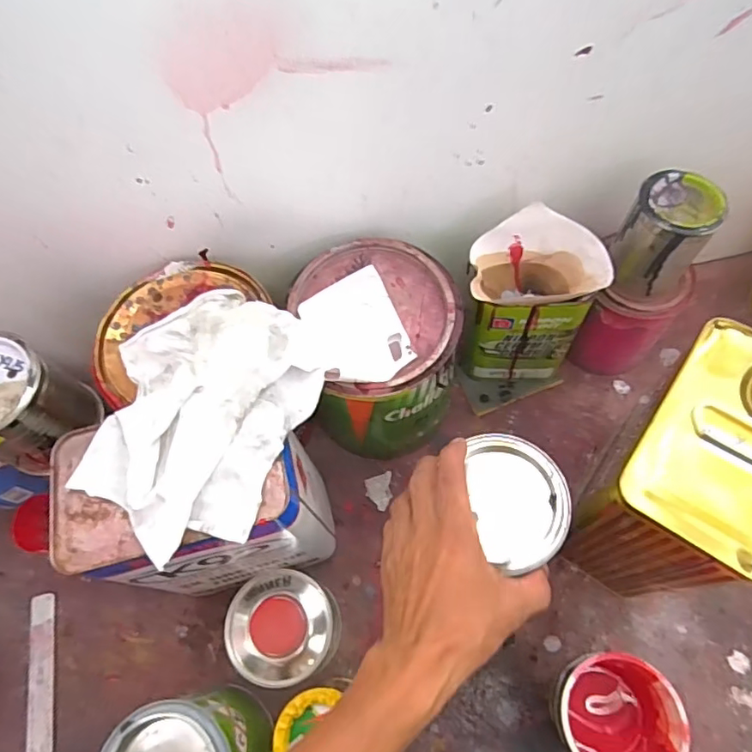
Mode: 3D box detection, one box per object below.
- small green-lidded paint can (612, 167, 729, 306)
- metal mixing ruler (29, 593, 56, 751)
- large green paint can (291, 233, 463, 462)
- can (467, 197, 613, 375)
[{"bbox_3d":[0.271,-0.127,0.528,0.077,0.100,0.081,-2,65,5],"label":"small green-lidded paint can"},{"bbox_3d":[-0.332,0.366,0.548,0.027,0.007,0.283,-9,63,-9],"label":"metal mixing ruler"},{"bbox_3d":[0.003,-0.013,0.588,0.149,0.197,0.153,-2,65,5],"label":"large green paint can"},{"bbox_3d":[0.156,-0.070,0.591,0.119,0.217,0.078,-6,65,3],"label":"can"}]

